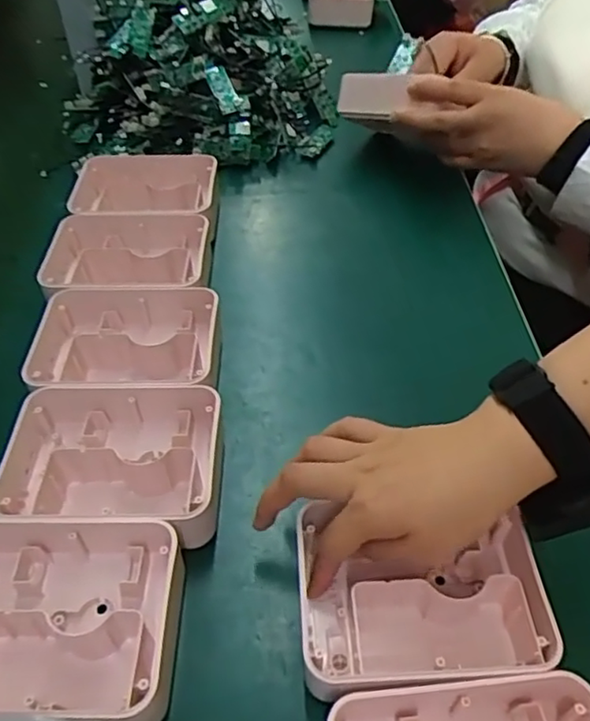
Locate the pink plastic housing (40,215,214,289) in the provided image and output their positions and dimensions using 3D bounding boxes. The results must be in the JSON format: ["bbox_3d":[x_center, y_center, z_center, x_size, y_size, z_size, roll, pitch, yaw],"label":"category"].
[{"bbox_3d":[-0.142,-0.083,0.535,0.132,0.046,0.099,-1,47,-1],"label":"pink plastic housing"}]

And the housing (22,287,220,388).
[{"bbox_3d":[-0.125,-0.008,0.469,0.137,0.041,0.098,-2,47,-1],"label":"housing"}]

